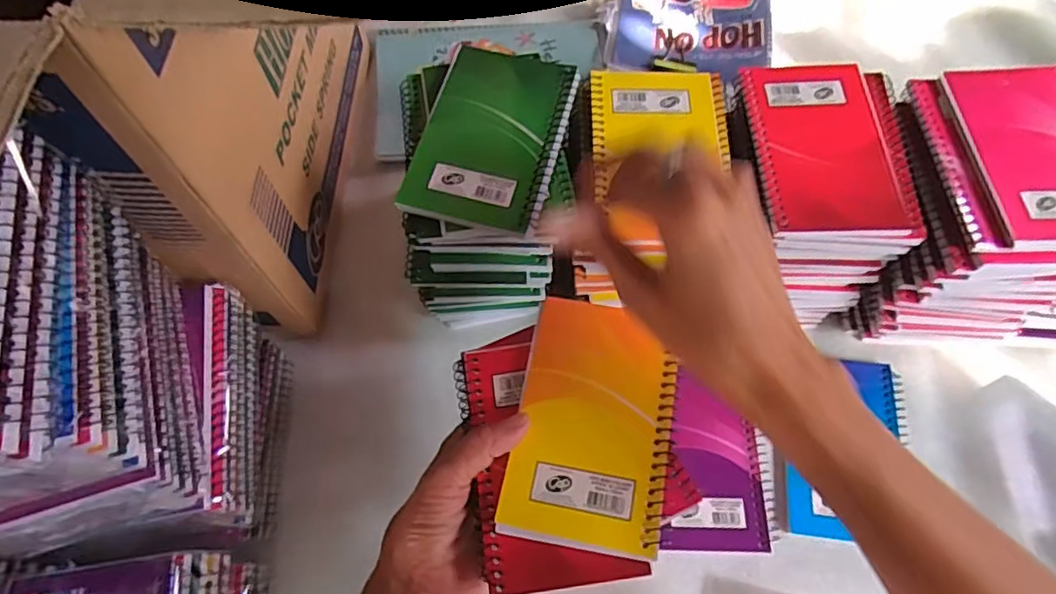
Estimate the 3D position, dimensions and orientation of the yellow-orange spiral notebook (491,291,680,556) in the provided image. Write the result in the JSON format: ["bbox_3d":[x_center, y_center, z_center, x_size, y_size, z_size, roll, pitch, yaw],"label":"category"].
[{"bbox_3d":[0.035,0.064,0.327,0.079,0.013,0.129,10,66,4],"label":"yellow-orange spiral notebook"}]

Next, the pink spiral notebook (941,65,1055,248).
[{"bbox_3d":[0.314,-0.091,0.375,0.080,0.008,0.131,-1,66,-1],"label":"pink spiral notebook"}]

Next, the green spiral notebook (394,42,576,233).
[{"bbox_3d":[-0.020,-0.102,0.380,0.082,0.008,0.128,13,66,5],"label":"green spiral notebook"}]

